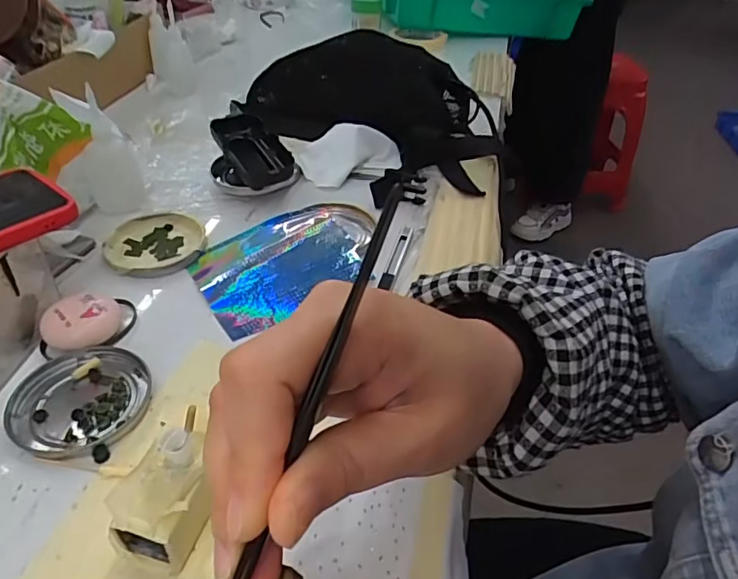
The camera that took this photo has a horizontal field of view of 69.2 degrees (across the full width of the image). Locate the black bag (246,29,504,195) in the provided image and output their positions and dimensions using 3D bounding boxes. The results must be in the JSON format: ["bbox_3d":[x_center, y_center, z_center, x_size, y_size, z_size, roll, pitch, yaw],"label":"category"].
[{"bbox_3d":[0.000,-0.227,0.615,0.286,0.086,0.151,25,45,26],"label":"black bag"}]

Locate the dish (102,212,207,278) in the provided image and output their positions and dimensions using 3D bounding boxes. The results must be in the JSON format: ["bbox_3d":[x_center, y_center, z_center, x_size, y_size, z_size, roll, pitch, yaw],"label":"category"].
[{"bbox_3d":[-0.179,-0.038,0.451,0.080,0.012,0.075,2,41,-2],"label":"dish"}]

